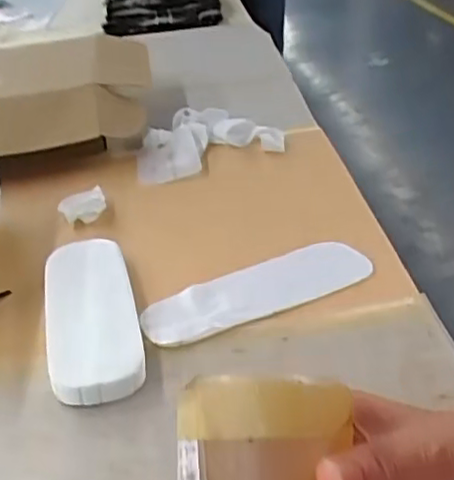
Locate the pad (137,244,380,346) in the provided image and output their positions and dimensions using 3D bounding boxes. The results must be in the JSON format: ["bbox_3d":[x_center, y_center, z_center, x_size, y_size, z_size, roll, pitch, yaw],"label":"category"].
[{"bbox_3d":[0.025,0.040,0.531,0.189,0.008,0.063,-18,33,-17],"label":"pad"}]

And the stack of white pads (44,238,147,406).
[{"bbox_3d":[-0.105,0.056,0.515,0.067,0.033,0.173,-12,31,-8],"label":"stack of white pads"}]

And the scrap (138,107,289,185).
[{"bbox_3d":[-0.034,-0.120,0.796,0.174,0.038,0.122,-17,32,-18],"label":"scrap"}]

